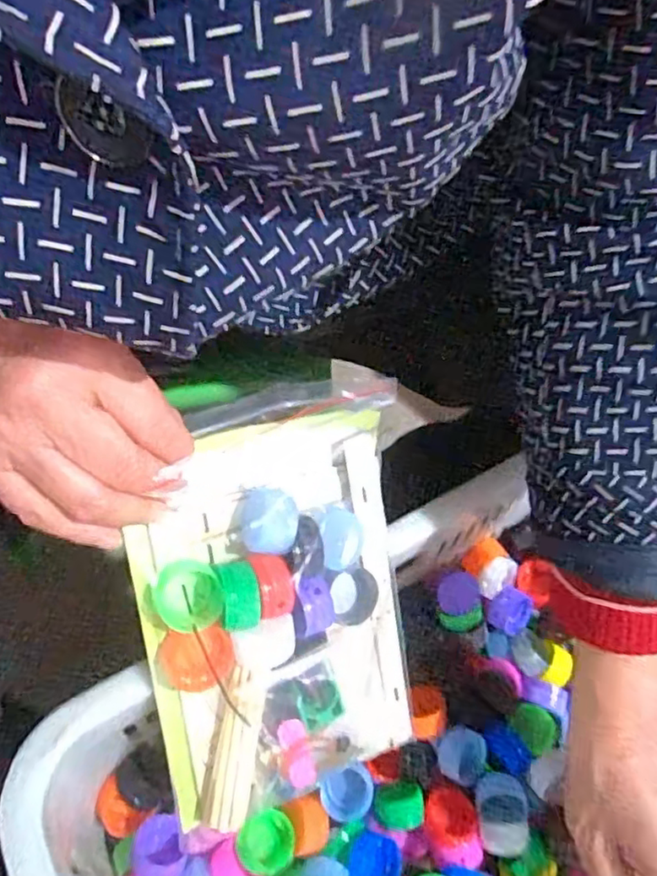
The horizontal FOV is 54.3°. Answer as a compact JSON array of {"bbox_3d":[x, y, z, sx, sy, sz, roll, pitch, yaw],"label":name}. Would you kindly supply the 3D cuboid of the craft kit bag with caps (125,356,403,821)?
[{"bbox_3d":[-0.023,0.084,0.332,0.137,0.044,0.225,-9,99,-19],"label":"craft kit bag with caps"}]

